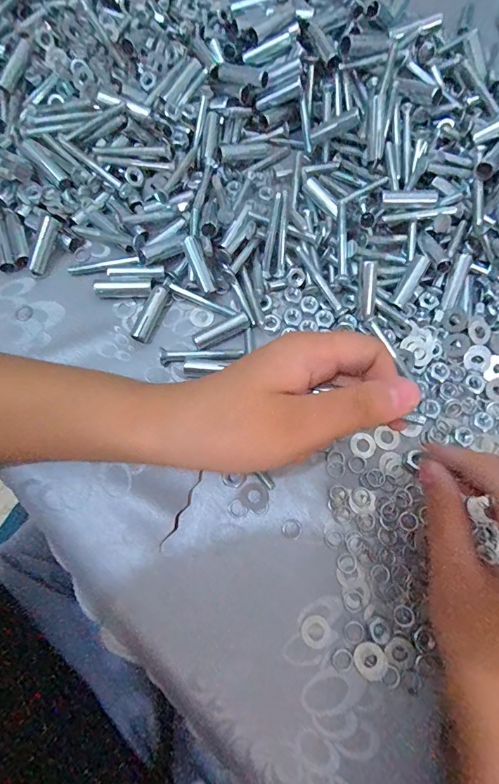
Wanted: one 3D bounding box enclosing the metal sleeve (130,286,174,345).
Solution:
[{"bbox_3d":[-0.066,-0.052,0.273,0.013,0.011,0.040,22,73,6],"label":"metal sleeve"}]

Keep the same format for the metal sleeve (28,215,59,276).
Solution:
[{"bbox_3d":[-0.143,-0.102,0.280,0.009,0.010,0.040,26,100,7],"label":"metal sleeve"}]

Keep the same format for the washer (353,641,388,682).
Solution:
[{"bbox_3d":[0.066,0.146,0.218,0.019,0.004,0.016,43,77,11],"label":"washer"}]

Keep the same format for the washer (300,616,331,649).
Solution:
[{"bbox_3d":[0.037,0.133,0.223,0.015,0.004,0.016,0,73,-1],"label":"washer"}]

